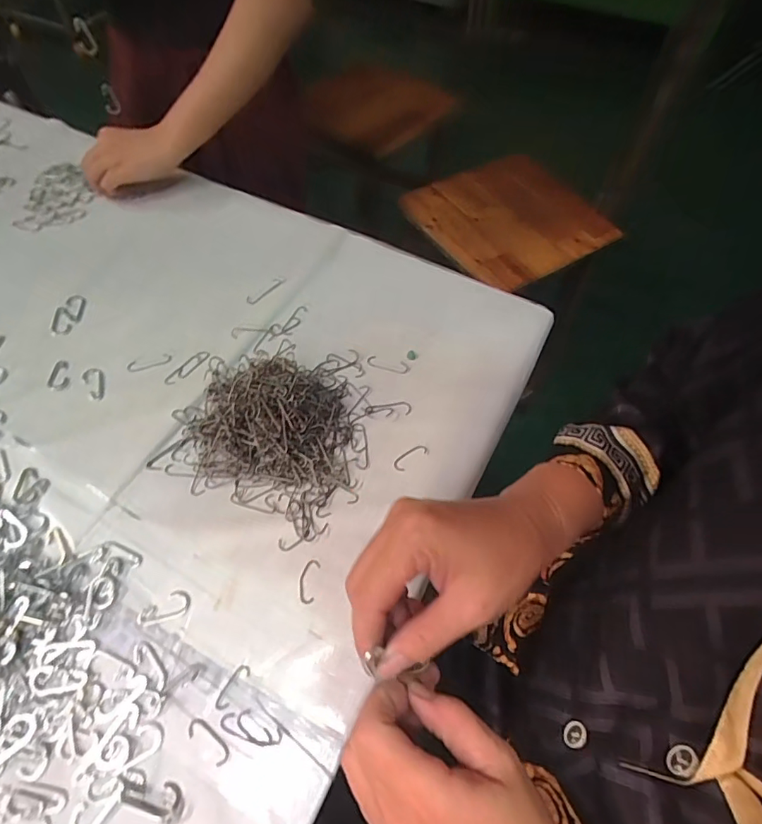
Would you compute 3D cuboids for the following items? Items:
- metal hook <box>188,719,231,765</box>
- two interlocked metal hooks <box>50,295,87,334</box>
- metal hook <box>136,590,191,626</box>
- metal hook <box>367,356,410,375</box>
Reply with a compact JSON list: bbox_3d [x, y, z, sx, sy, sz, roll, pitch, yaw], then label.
[{"bbox_3d":[-0.113,0.216,0.316,0.033,0.004,0.013,32,64,16],"label":"metal hook"},{"bbox_3d":[-0.329,-0.103,0.504,0.028,0.005,0.050,-3,60,-3],"label":"two interlocked metal hooks"},{"bbox_3d":[-0.162,0.147,0.356,0.038,0.004,0.018,-29,64,-17],"label":"metal hook"},{"bbox_3d":[0.008,-0.047,0.479,0.043,0.004,0.013,14,60,7],"label":"metal hook"}]

